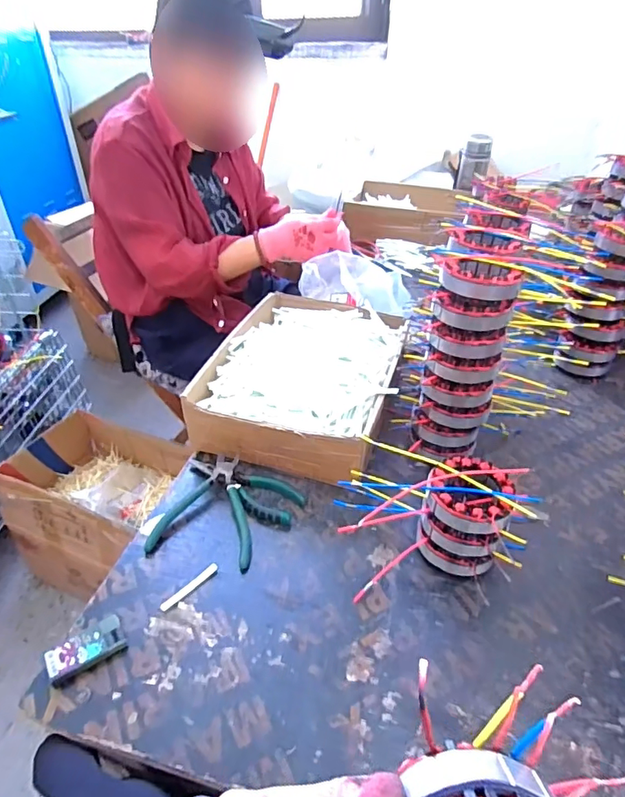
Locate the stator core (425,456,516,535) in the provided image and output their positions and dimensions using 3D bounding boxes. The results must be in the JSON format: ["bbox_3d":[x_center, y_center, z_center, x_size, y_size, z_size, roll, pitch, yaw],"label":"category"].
[{"bbox_3d":[0.161,0.102,0.525,0.084,0.032,0.089,14,40,18],"label":"stator core"}]

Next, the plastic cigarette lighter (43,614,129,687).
[{"bbox_3d":[-0.210,0.233,0.472,0.066,0.015,0.038,-24,44,-27],"label":"plastic cigarette lighter"}]

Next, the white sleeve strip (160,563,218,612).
[{"bbox_3d":[-0.127,0.194,0.526,0.010,0.007,0.069,29,47,32],"label":"white sleeve strip"}]

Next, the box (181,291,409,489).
[{"bbox_3d":[-0.007,-0.029,0.748,0.240,0.094,0.330,10,39,13],"label":"box"}]

